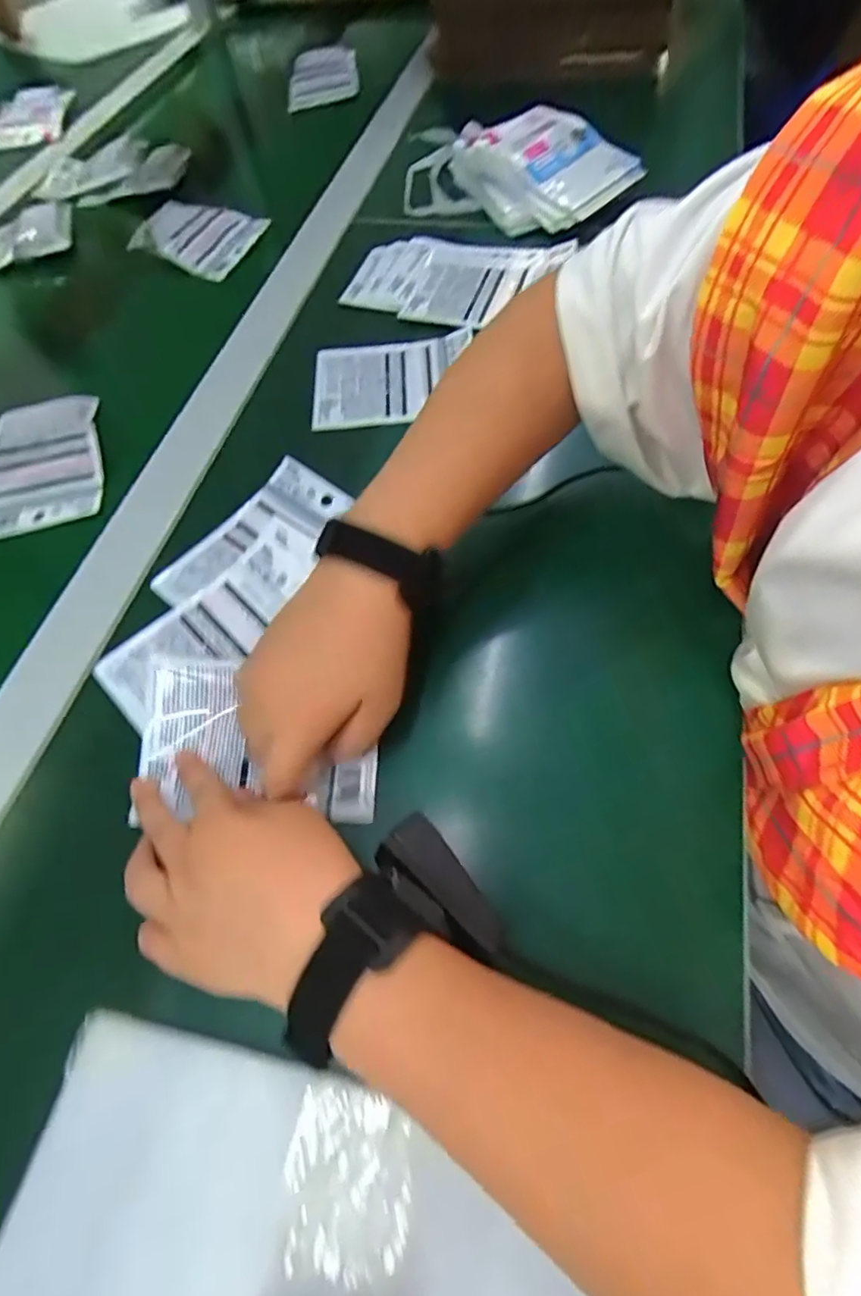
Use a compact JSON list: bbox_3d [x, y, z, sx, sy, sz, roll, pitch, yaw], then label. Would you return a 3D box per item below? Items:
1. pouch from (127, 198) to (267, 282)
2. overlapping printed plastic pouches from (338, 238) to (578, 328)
[{"bbox_3d":[-0.267,-0.471,0.666,0.131,0.031,0.107,23,65,16],"label":"pouch"},{"bbox_3d":[0.020,-0.358,0.565,0.185,0.013,0.134,19,64,14],"label":"overlapping printed plastic pouches"}]

